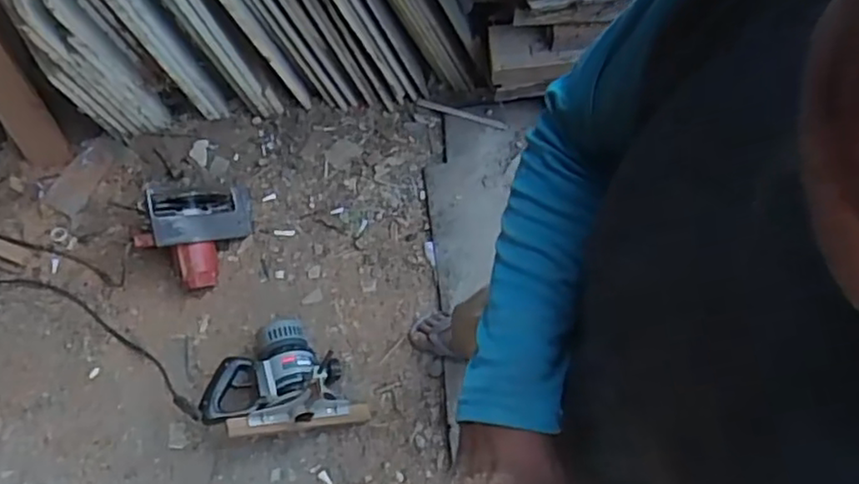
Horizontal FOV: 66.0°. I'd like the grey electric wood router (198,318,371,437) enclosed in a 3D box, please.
[{"bbox_3d":[-0.307,0.274,1.375,0.311,0.187,0.237,-10,67,-3],"label":"grey electric wood router"}]

